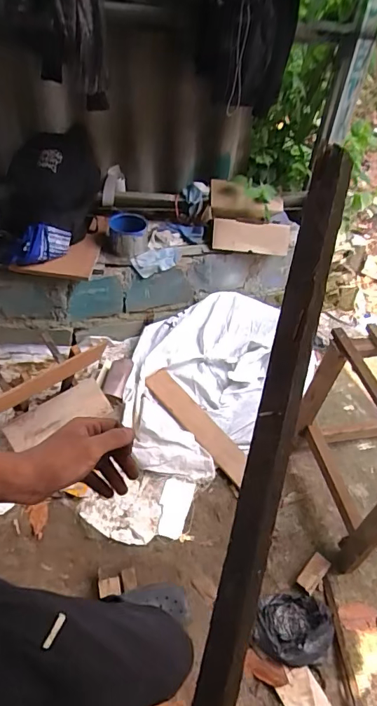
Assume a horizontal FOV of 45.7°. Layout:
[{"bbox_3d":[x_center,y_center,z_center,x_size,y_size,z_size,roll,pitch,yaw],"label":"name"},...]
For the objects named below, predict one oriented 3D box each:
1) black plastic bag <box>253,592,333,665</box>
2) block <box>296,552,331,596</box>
[{"bbox_3d":[0.276,0.725,1.190,0.204,0.079,0.169,-1,46,-7],"label":"black plastic bag"},{"bbox_3d":[0.367,0.646,1.312,0.059,0.036,0.117,36,52,26],"label":"block"}]

